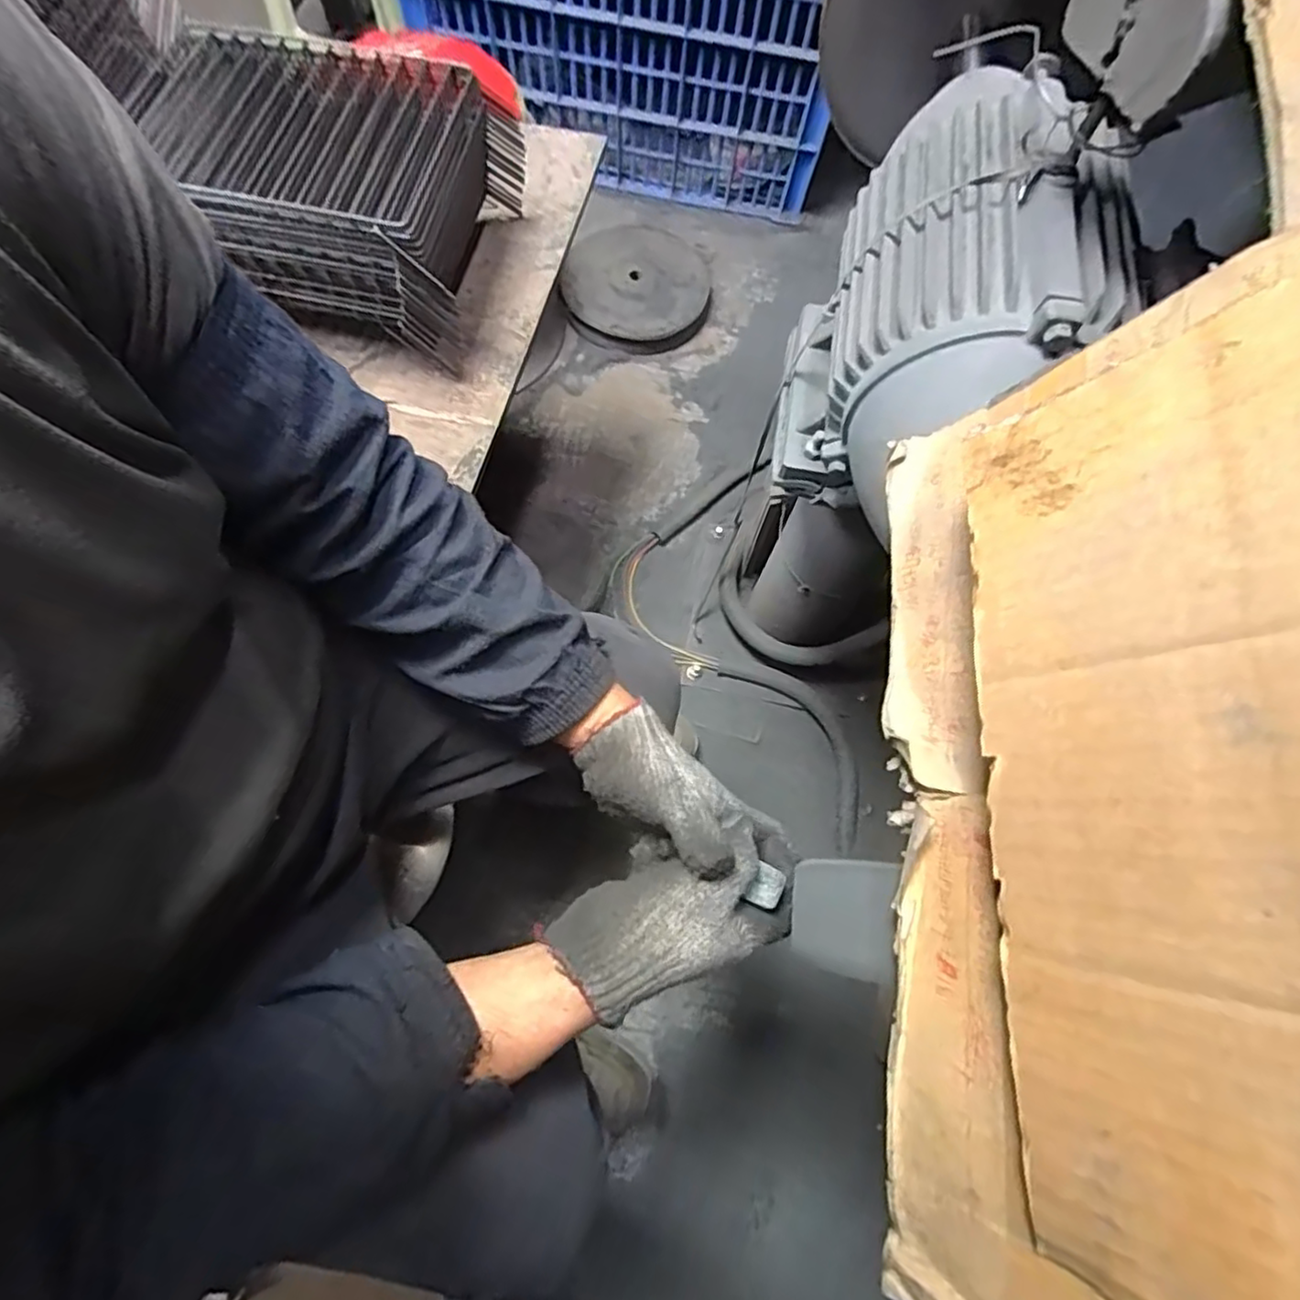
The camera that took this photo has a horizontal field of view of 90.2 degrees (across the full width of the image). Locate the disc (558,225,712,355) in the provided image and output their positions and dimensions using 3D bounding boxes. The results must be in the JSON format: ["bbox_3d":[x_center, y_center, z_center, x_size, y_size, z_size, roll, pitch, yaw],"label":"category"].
[{"bbox_3d":[-0.026,-0.708,1.266,0.281,0.061,0.297,1,71,-2],"label":"disc"}]

